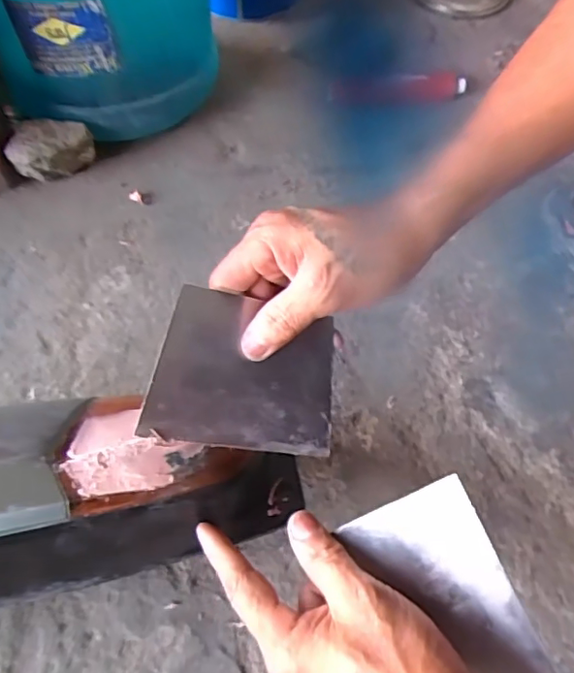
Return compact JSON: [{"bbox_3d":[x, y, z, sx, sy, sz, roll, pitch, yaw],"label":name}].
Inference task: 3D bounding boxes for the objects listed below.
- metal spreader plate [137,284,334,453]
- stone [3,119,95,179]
[{"bbox_3d":[-0.023,0.023,0.337,0.115,0.006,0.087,12,83,-23],"label":"metal spreader plate"},{"bbox_3d":[-0.256,-0.200,0.604,0.082,0.055,0.047,-33,65,-19],"label":"stone"}]

